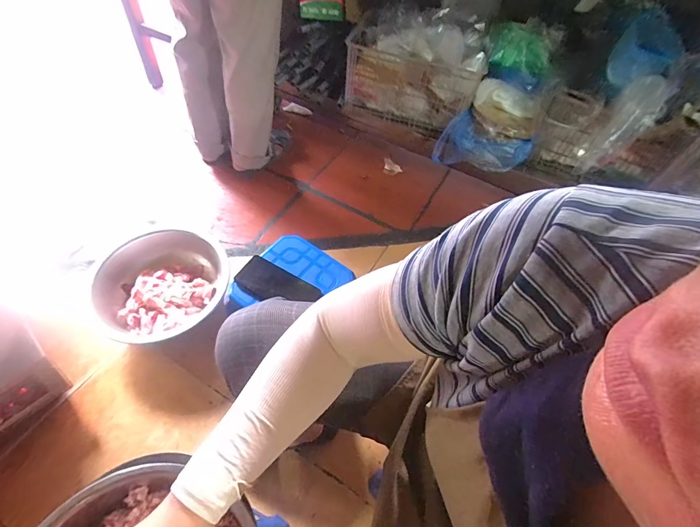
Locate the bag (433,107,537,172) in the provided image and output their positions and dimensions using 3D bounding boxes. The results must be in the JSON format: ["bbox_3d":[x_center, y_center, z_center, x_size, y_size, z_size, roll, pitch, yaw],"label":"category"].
[{"bbox_3d":[0.421,-0.371,1.135,0.275,0.104,0.132,28,57,14],"label":"bag"}]

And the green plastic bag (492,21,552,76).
[{"bbox_3d":[0.537,-0.672,1.119,0.208,0.100,0.108,16,55,6],"label":"green plastic bag"}]

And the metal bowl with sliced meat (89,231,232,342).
[{"bbox_3d":[-0.499,0.056,0.947,0.307,0.103,0.332,27,57,14],"label":"metal bowl with sliced meat"}]

